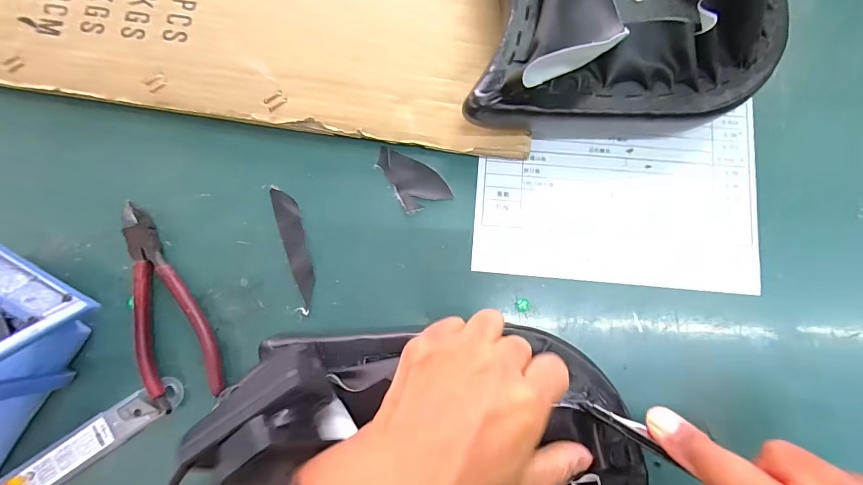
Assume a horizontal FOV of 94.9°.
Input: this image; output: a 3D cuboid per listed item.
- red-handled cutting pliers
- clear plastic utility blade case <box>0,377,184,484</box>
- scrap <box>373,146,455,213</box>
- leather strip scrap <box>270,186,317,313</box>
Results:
[{"bbox_3d":[-0.200,0.045,0.289,0.049,0.011,0.152,-28,83,-4],"label":"red-handled cutting pliers"},{"bbox_3d":[-0.235,0.137,0.273,0.125,0.008,0.025,-34,83,-4],"label":"clear plastic utility blade case"},{"bbox_3d":[-0.016,-0.051,0.305,0.036,0.004,0.059,-34,83,-4],"label":"scrap"},{"bbox_3d":[-0.103,0.004,0.299,0.018,0.004,0.098,-16,82,-2],"label":"leather strip scrap"}]

